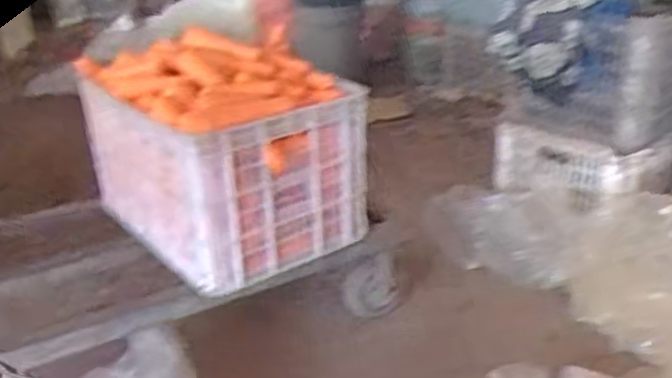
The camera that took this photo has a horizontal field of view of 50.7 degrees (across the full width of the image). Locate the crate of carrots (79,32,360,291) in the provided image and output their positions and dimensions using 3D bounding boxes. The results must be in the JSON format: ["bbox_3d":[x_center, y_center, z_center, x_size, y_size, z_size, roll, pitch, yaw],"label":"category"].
[{"bbox_3d":[-0.229,-0.078,1.339,0.325,0.349,0.504,-21,31,-38],"label":"crate of carrots"}]

